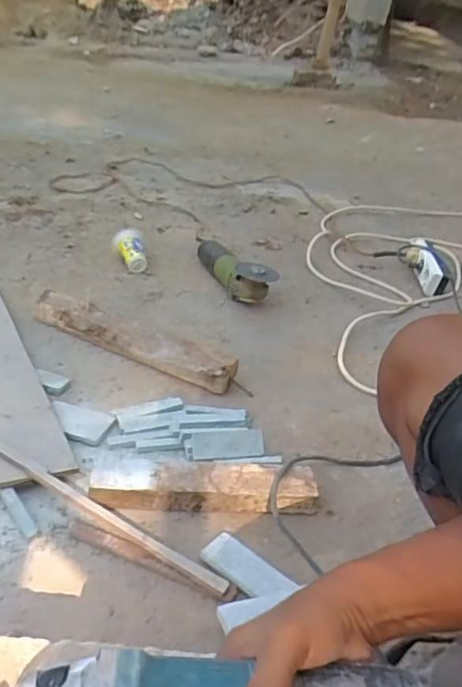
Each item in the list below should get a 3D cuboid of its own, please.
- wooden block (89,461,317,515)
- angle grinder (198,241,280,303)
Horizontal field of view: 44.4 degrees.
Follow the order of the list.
[{"bbox_3d":[-0.030,0.177,0.713,0.277,0.040,0.056,2,33,-8],"label":"wooden block"},{"bbox_3d":[0.014,-0.161,1.201,0.079,0.094,0.229,-9,39,-25],"label":"angle grinder"}]

